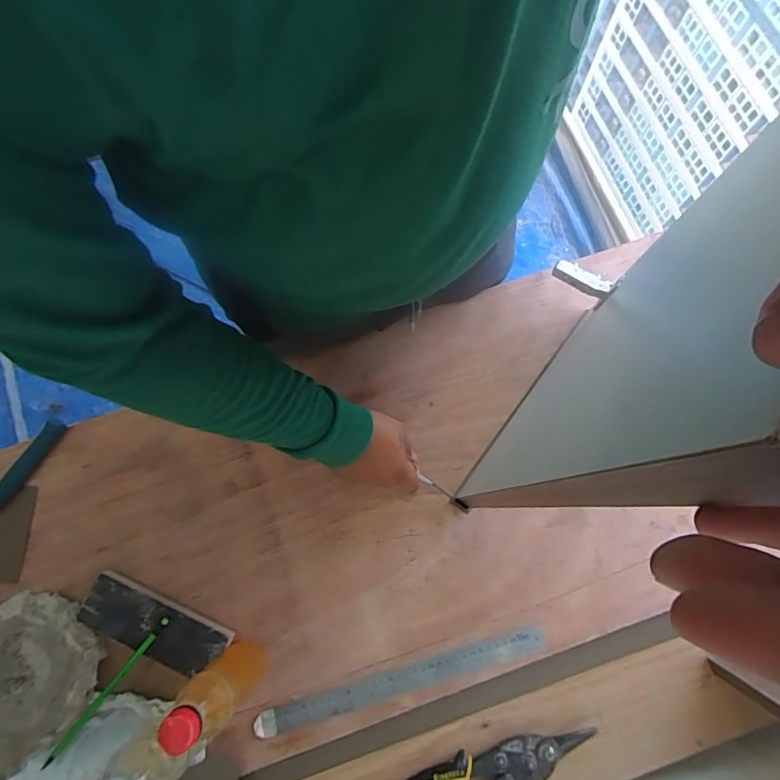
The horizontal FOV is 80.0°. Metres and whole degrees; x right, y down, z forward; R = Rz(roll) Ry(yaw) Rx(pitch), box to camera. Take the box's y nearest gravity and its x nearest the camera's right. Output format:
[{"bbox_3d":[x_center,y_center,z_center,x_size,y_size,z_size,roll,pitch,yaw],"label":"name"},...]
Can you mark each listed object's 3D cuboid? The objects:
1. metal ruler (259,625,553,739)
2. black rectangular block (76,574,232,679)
[{"bbox_3d":[0.013,0.336,0.538,0.337,0.005,0.028,-16,78,-3],"label":"metal ruler"},{"bbox_3d":[-0.276,0.272,0.536,0.174,0.027,0.057,21,76,7],"label":"black rectangular block"}]

